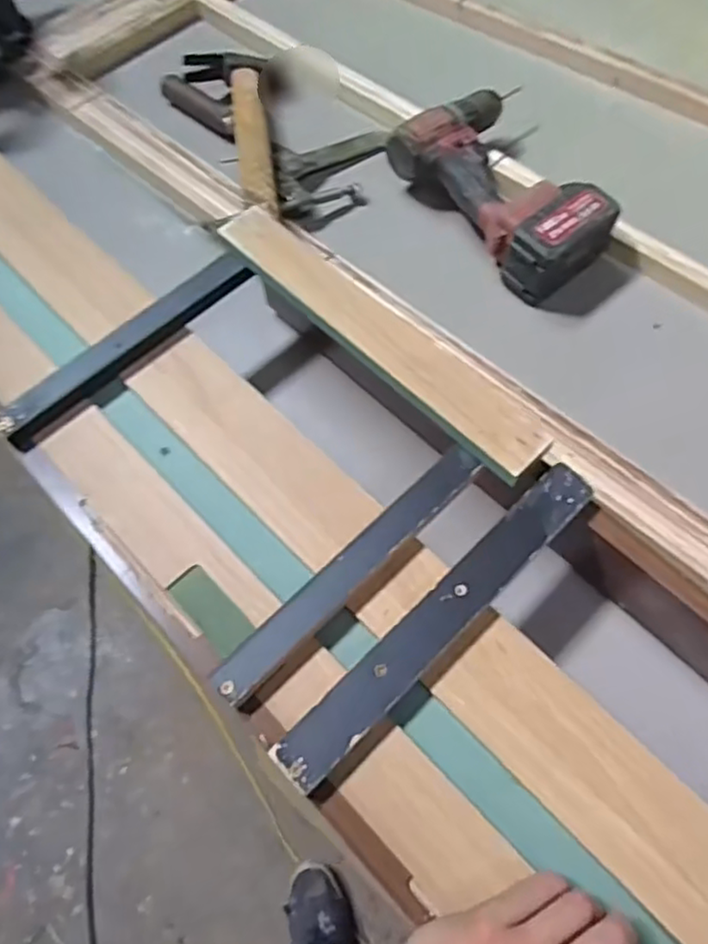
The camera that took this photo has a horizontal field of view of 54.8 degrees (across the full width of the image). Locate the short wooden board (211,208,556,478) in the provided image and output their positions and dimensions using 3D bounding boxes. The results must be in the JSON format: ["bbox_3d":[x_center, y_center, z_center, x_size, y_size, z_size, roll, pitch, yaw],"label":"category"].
[{"bbox_3d":[0.014,-0.119,0.561,0.054,0.015,0.345,-40,70,-17],"label":"short wooden board"}]

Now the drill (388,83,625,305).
[{"bbox_3d":[0.164,-0.299,0.745,0.144,0.091,0.240,-31,67,-14],"label":"drill"}]

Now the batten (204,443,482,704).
[{"bbox_3d":[-0.001,0.069,0.496,0.244,0.021,0.033,-42,70,-18],"label":"batten"}]

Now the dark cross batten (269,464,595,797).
[{"bbox_3d":[0.065,0.101,0.477,0.289,0.021,0.037,-41,70,-18],"label":"dark cross batten"}]

